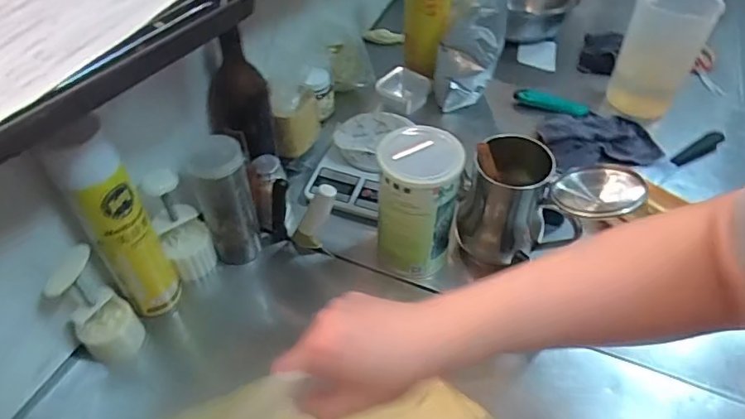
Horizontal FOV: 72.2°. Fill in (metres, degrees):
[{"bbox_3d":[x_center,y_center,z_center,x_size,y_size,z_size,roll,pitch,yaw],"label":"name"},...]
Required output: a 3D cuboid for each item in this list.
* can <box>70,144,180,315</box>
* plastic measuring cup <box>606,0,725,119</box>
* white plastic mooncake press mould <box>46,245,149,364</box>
[{"bbox_3d":[-0.293,0.027,0.605,0.066,0.273,0.070,0,46,0],"label":"can"},{"bbox_3d":[0.468,-0.246,0.846,0.117,0.232,0.113,0,46,0],"label":"plastic measuring cup"},{"bbox_3d":[-0.336,0.111,0.613,0.065,0.158,0.077,-30,53,-26],"label":"white plastic mooncake press mould"}]

